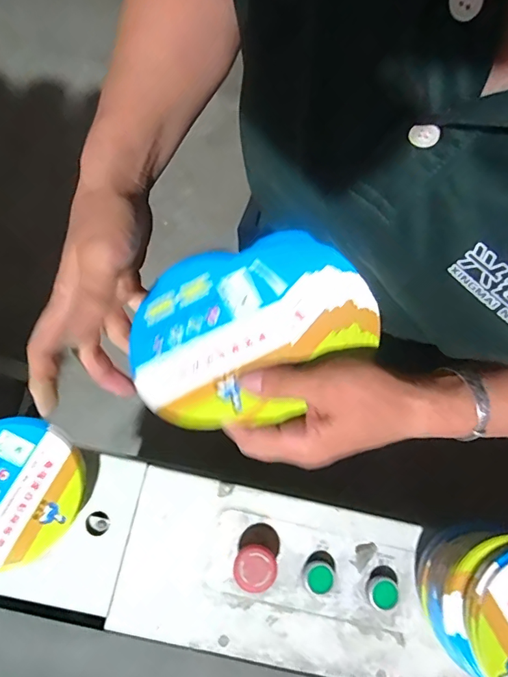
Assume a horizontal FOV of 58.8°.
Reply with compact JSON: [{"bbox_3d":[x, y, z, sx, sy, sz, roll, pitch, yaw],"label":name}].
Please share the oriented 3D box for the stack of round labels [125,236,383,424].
[{"bbox_3d":[-0.001,-0.007,0.307,0.164,0.020,0.119,-11,78,-4],"label":"stack of round labels"}]

